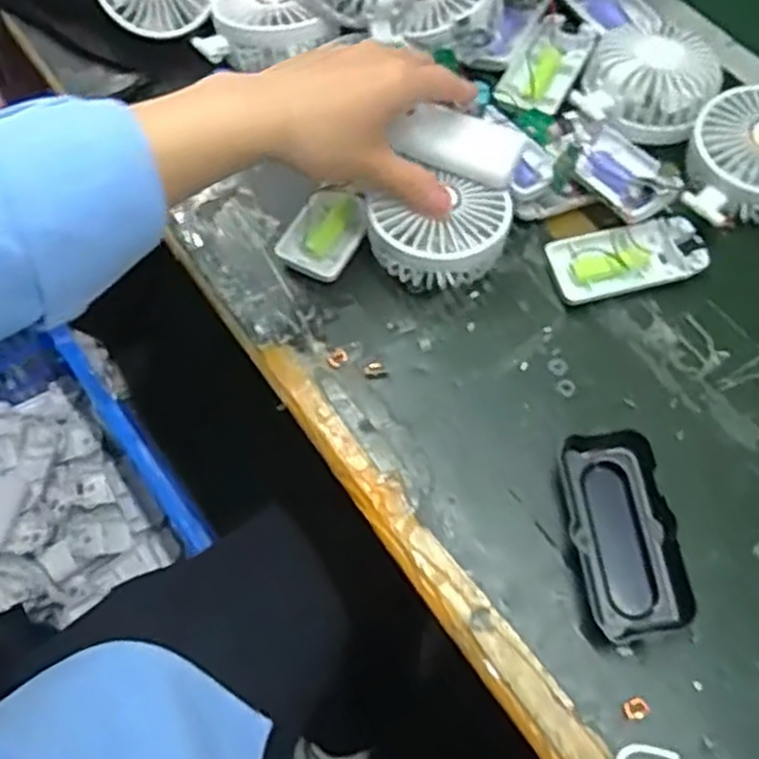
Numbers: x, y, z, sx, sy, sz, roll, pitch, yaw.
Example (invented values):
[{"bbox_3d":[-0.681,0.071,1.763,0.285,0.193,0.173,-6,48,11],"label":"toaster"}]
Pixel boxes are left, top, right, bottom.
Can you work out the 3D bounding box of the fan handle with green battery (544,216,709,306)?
[{"bbox_3d":[0.156,-0.075,0.488,0.095,0.015,0.044,-10,64,-3],"label":"fan handle with green battery"}]

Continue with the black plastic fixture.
[{"bbox_3d":[0.129,0.080,0.410,0.049,0.025,0.105,-6,64,-1],"label":"black plastic fixture"}]

